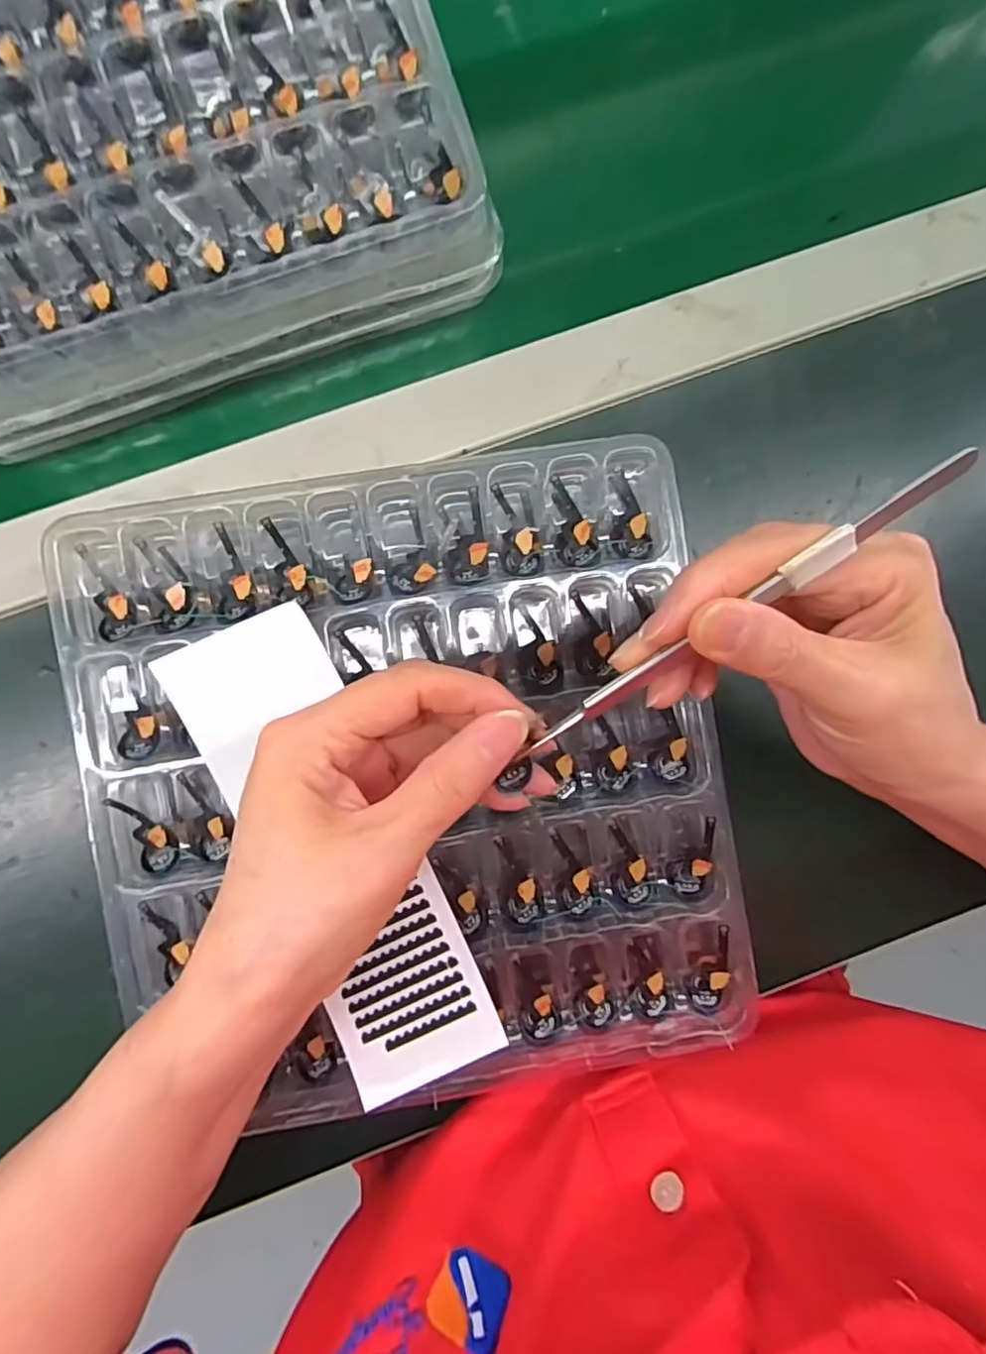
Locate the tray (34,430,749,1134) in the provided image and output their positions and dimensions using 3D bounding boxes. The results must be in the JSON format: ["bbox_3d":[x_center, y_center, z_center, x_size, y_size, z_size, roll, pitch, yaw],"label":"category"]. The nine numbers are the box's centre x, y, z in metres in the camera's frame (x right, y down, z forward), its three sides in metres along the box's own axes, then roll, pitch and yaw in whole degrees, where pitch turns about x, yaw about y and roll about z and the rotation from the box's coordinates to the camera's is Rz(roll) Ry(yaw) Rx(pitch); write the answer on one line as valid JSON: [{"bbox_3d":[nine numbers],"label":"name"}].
[{"bbox_3d":[-0.033,0.044,0.266,0.253,0.027,0.257,-9,89,-3],"label":"tray"}]

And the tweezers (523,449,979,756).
[{"bbox_3d":[0.069,-0.017,0.190,0.144,0.010,0.009,-35,91,16],"label":"tweezers"}]

